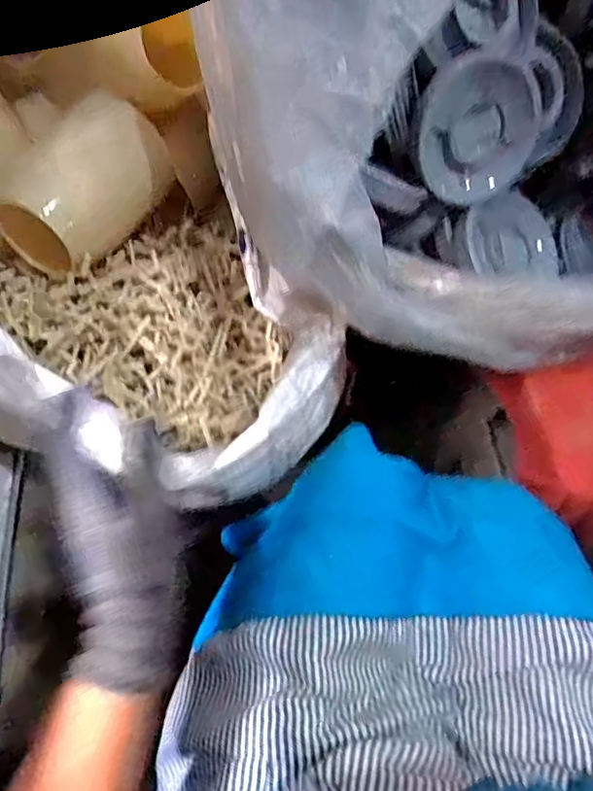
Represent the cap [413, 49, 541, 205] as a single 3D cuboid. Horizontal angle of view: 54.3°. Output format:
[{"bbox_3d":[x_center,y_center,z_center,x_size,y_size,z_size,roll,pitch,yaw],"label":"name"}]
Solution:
[{"bbox_3d":[0.183,-0.267,0.582,0.139,0.015,0.129,-5,110,-15],"label":"cap"}]

